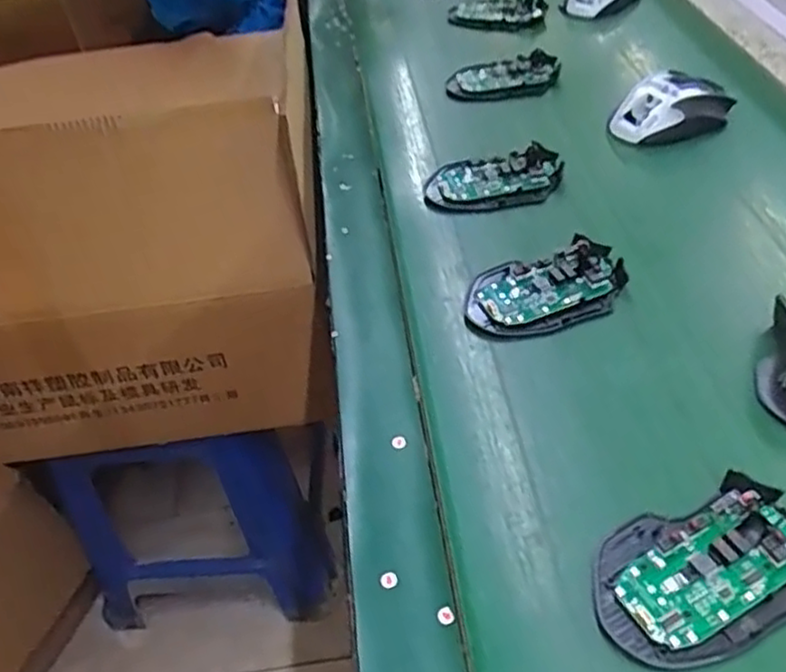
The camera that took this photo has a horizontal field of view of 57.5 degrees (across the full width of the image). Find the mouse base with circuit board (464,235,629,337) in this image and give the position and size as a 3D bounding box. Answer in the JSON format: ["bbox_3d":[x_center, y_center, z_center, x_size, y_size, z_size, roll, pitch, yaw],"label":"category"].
[{"bbox_3d":[0.108,-0.034,0.503,0.114,0.019,0.064,-15,45,-8],"label":"mouse base with circuit board"}]

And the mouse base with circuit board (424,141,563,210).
[{"bbox_3d":[0.085,-0.131,0.604,0.113,0.019,0.062,-4,44,3],"label":"mouse base with circuit board"}]

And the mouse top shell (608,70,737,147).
[{"bbox_3d":[0.254,-0.209,0.650,0.114,0.037,0.069,-20,46,-13],"label":"mouse top shell"}]

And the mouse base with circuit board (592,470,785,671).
[{"bbox_3d":[0.154,0.114,0.351,0.114,0.017,0.072,-21,46,-14],"label":"mouse base with circuit board"}]

